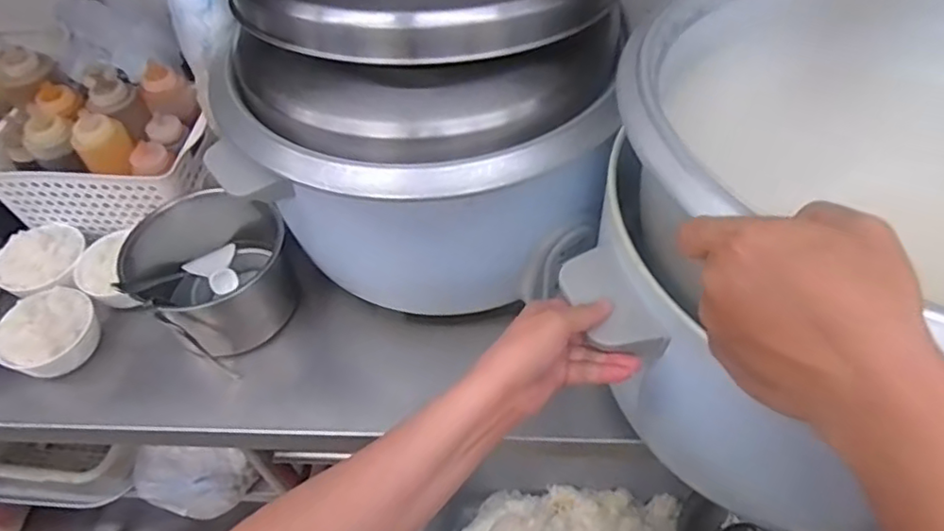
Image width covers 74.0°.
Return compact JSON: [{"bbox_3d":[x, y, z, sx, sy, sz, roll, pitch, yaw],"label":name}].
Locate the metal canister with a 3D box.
[{"bbox_3d":[-0.296,0.005,0.725,0.166,0.125,0.170,-3,51,4],"label":"metal canister"}]

